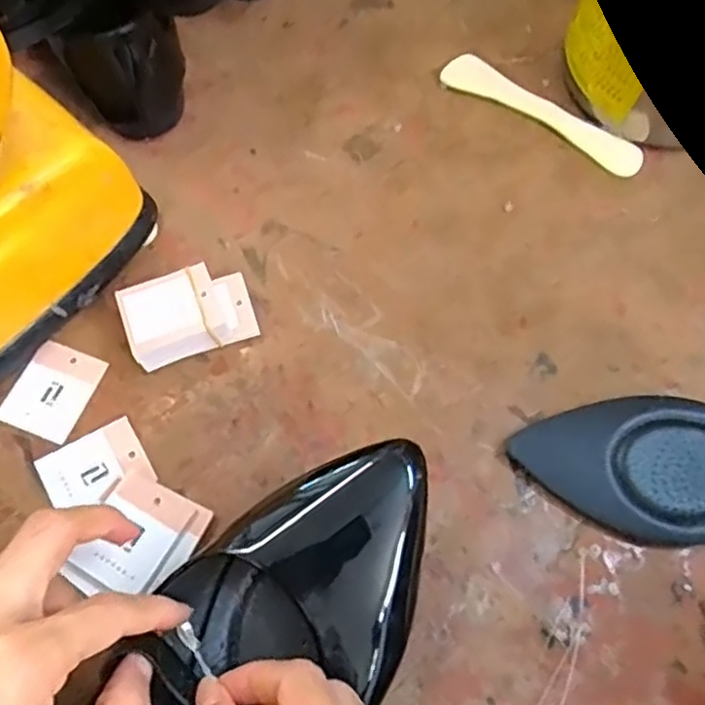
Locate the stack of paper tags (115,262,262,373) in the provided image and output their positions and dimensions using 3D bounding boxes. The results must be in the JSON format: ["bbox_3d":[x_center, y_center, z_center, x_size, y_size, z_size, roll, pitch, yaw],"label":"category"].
[{"bbox_3d":[-0.088,-0.021,0.369,0.067,0.030,0.042,-20,69,-12],"label":"stack of paper tags"}]

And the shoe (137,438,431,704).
[{"bbox_3d":[-0.051,0.145,0.272,0.088,0.055,0.253,34,65,11],"label":"shoe"}]

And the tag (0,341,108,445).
[{"bbox_3d":[-0.158,0.021,0.362,0.036,0.004,0.049,24,69,1],"label":"tag"}]

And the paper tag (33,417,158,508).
[{"bbox_3d":[-0.131,0.058,0.346,0.049,0.005,0.034,-27,70,-14],"label":"paper tag"}]

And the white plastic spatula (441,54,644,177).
[{"bbox_3d":[0.128,-0.160,0.458,0.141,0.005,0.032,31,68,10],"label":"white plastic spatula"}]

